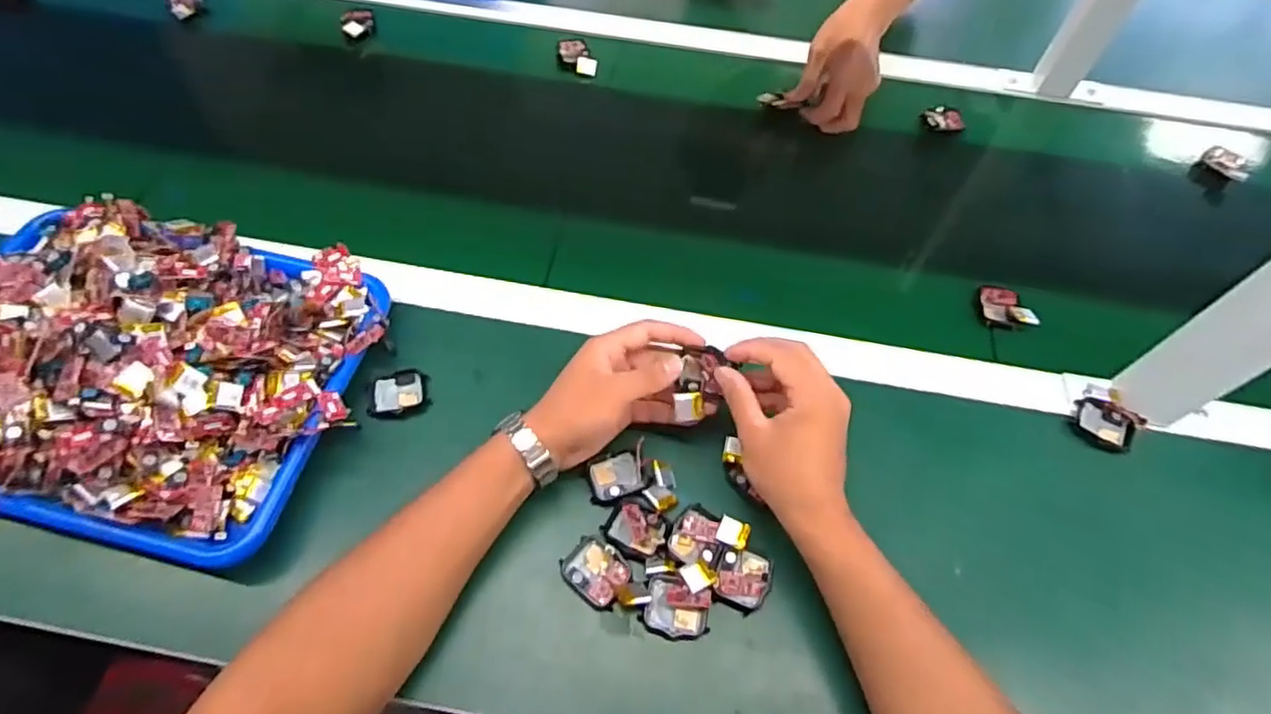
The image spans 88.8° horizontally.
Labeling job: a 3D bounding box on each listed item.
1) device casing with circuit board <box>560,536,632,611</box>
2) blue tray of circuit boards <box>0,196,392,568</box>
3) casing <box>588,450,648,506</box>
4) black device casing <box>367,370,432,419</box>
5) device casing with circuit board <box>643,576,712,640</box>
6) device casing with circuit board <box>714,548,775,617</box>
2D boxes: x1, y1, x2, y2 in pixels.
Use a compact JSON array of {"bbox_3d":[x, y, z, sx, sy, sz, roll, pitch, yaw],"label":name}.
[{"bbox_3d":[-0.028,0.151,0.461,0.046,0.012,0.038,33,63,17],"label":"device casing with circuit board"},{"bbox_3d":[-0.382,-0.005,0.488,0.331,0.075,0.258,12,59,5],"label":"blue tray of circuit boards"},{"bbox_3d":[-0.016,0.091,0.496,0.042,0.009,0.036,-17,61,-12],"label":"casing"},{"bbox_3d":[-0.193,0.031,0.529,0.047,0.013,0.039,-6,59,-6],"label":"black device casing"},{"bbox_3d":[0.030,0.174,0.449,0.043,0.017,0.037,11,59,4],"label":"device casing with circuit board"},{"bbox_3d":[0.078,0.159,0.461,0.039,0.006,0.040,12,59,5],"label":"device casing with circuit board"}]

